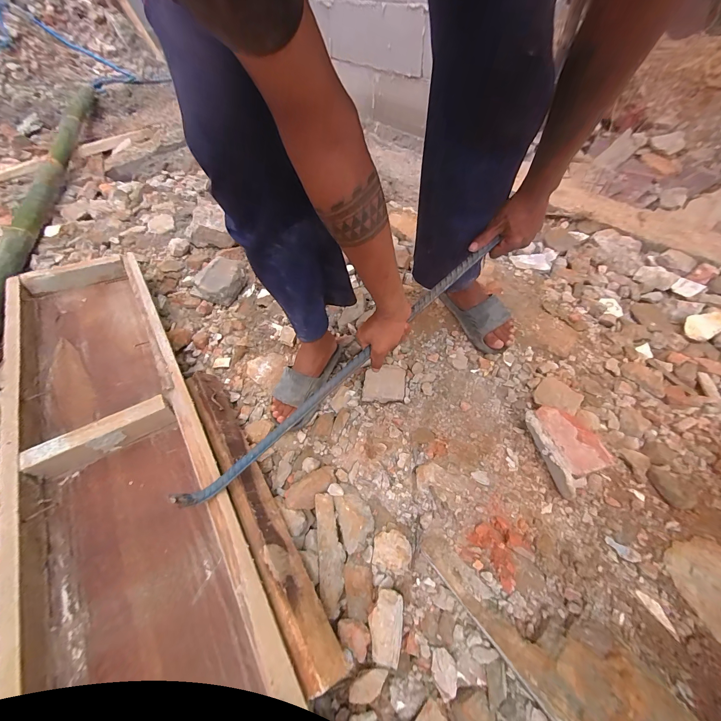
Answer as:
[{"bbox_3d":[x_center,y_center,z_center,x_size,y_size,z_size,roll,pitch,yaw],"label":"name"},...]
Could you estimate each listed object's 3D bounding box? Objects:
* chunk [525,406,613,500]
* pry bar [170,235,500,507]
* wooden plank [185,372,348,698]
[{"bbox_3d":[0.381,0.164,0.576,0.113,0.049,0.157,-10,55,-1],"label":"chunk"},{"bbox_3d":[-0.024,0.012,0.526,0.664,0.047,0.025,-41,62,-6],"label":"pry bar"},{"bbox_3d":[-0.203,0.230,0.549,0.071,0.062,0.576,-27,52,-22],"label":"wooden plank"}]

